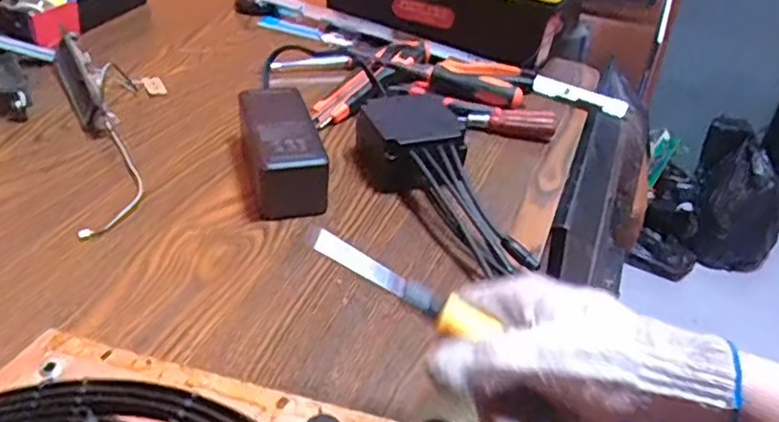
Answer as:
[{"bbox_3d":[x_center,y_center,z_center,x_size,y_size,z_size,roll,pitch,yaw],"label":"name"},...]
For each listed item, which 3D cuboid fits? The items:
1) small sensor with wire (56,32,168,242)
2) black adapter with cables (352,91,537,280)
[{"bbox_3d":[-0.240,-0.085,0.592,0.089,0.035,0.297,-10,38,-22],"label":"small sensor with wire"},{"bbox_3d":[0.034,-0.028,0.535,0.085,0.061,0.202,-5,37,-16],"label":"black adapter with cables"}]

